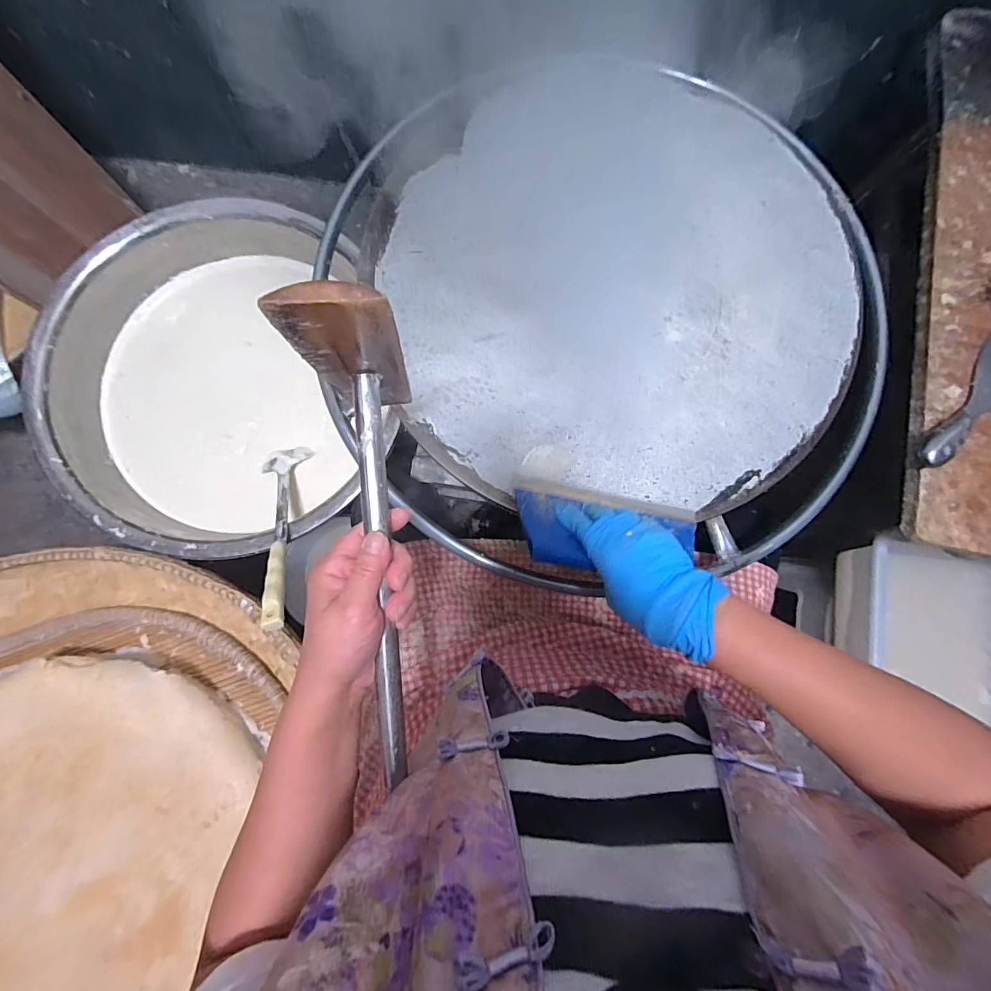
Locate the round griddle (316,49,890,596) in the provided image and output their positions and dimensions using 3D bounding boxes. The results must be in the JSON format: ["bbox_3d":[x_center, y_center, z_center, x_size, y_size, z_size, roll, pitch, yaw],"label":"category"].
[{"bbox_3d":[0.154,-0.217,0.539,0.648,0.071,0.610,1,82,-4],"label":"round griddle"}]

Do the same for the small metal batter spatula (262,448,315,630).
[{"bbox_3d":[-0.299,0.043,0.619,0.075,0.030,0.306,-13,49,-6],"label":"small metal batter spatula"}]

